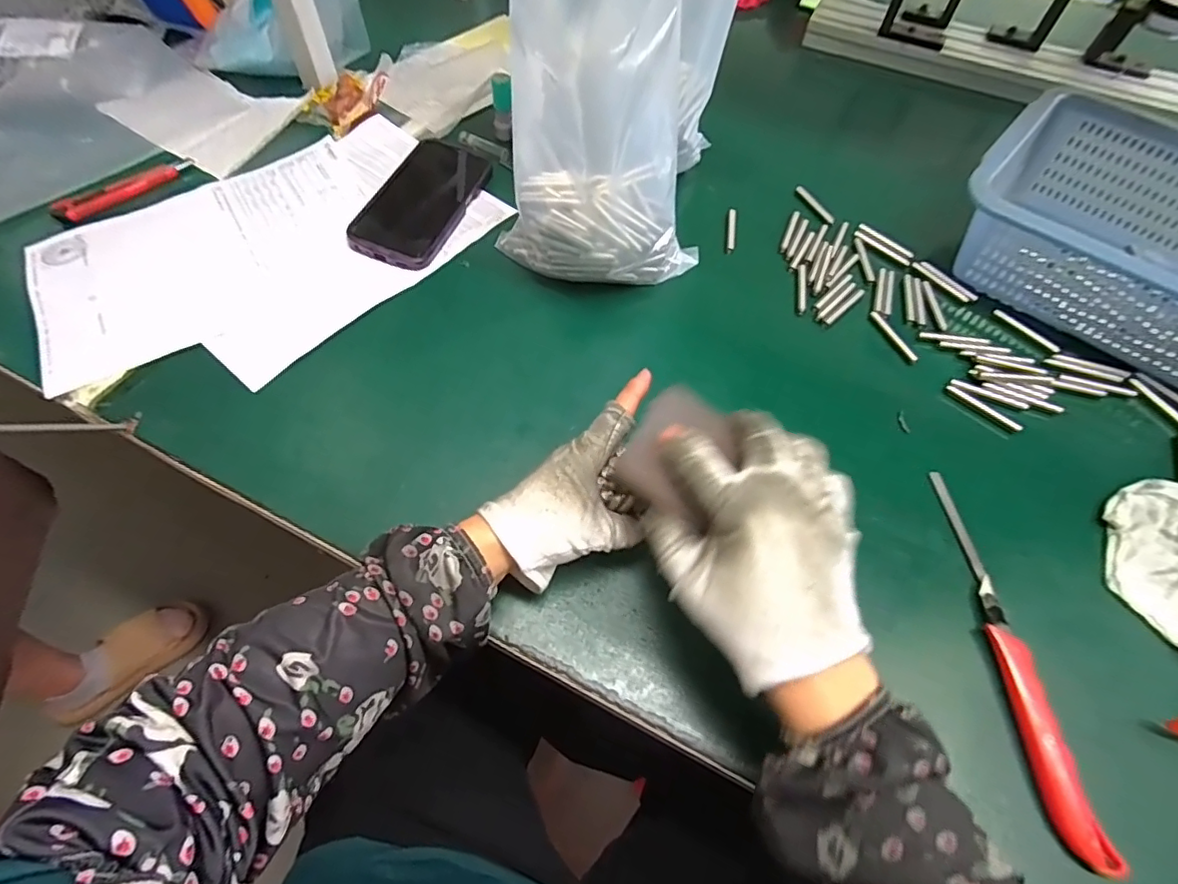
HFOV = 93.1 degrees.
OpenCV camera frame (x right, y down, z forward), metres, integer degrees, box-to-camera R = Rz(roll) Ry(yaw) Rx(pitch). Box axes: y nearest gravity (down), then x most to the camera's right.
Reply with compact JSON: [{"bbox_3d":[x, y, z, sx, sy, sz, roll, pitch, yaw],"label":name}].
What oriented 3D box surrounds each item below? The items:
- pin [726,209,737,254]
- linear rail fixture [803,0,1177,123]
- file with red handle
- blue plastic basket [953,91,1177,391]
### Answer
[{"bbox_3d":[0.138,-0.205,0.541,0.009,0.006,0.062,10,56,3],"label":"pin"},{"bbox_3d":[0.518,-0.490,0.671,0.479,0.103,0.085,21,60,11],"label":"linear rail fixture"},{"bbox_3d":[0.250,0.121,0.338,0.023,0.019,0.223,-2,58,-3],"label":"file with red handle"},{"bbox_3d":[0.479,-0.165,0.477,0.293,0.100,0.219,39,65,20],"label":"blue plastic basket"}]

